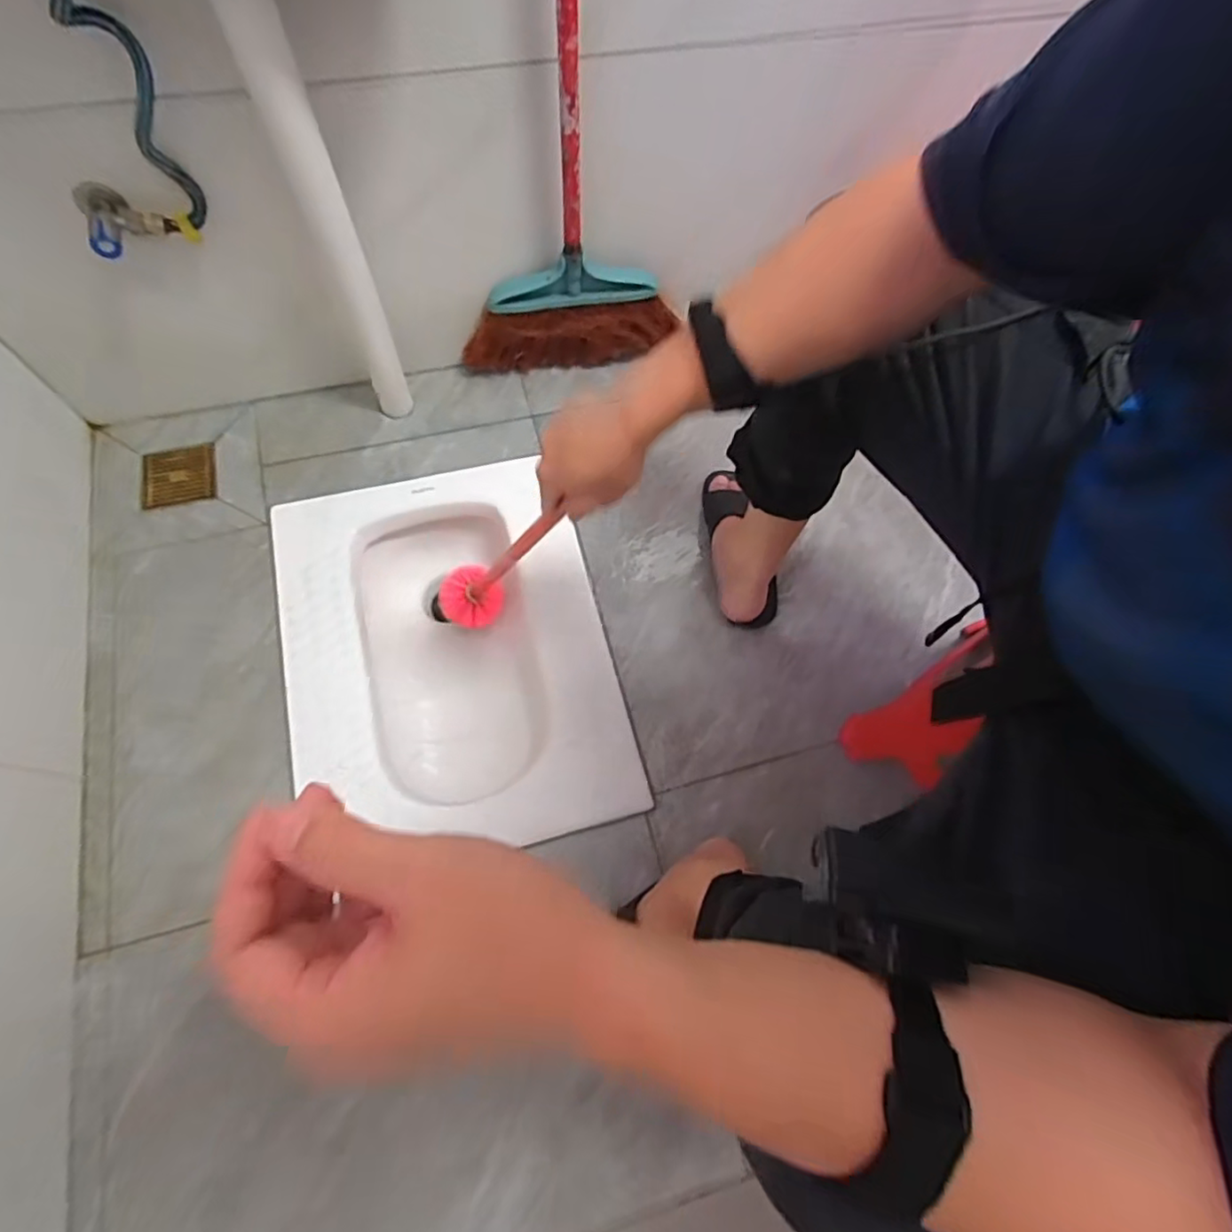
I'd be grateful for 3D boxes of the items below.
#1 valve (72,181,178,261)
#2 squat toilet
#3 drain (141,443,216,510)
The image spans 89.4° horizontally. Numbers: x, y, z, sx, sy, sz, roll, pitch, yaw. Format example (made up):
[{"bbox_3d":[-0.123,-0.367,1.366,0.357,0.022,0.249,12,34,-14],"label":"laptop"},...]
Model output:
[{"bbox_3d":[-0.535,-0.433,0.674,0.084,0.040,0.070,-34,74,-16],"label":"valve"},{"bbox_3d":[-0.225,0.071,0.904,0.409,0.180,0.539,-14,70,-10],"label":"squat toilet"},{"bbox_3d":[-0.641,-0.208,0.912,0.104,0.013,0.106,-11,68,-7],"label":"drain"}]

